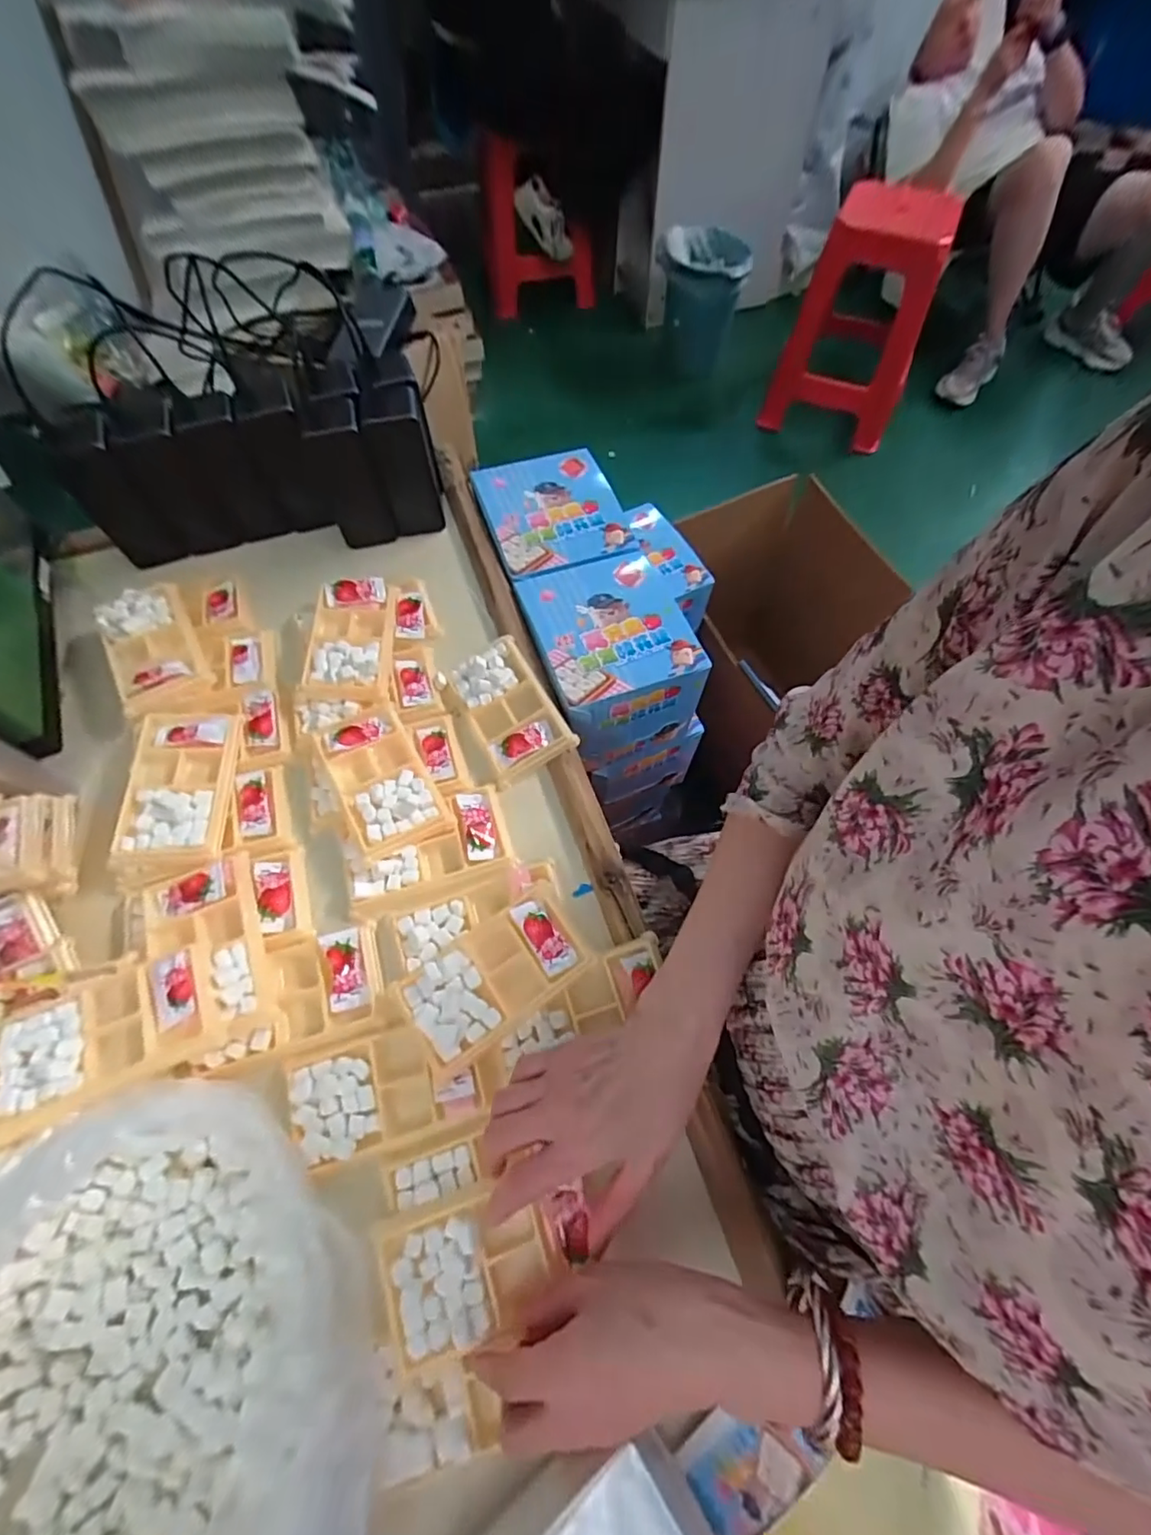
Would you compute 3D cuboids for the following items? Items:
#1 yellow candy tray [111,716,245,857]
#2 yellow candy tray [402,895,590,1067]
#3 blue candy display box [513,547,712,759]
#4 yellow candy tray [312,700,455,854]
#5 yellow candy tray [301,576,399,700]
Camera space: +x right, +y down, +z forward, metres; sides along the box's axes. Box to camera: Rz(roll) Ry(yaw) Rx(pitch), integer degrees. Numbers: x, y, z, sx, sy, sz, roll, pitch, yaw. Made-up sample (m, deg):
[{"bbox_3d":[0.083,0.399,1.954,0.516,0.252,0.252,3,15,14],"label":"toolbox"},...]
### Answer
[{"bbox_3d":[-0.331,0.012,0.485,0.076,0.022,0.133,-6,64,-4],"label":"yellow candy tray"},{"bbox_3d":[-0.058,0.149,0.417,0.119,0.012,0.067,-31,68,-15],"label":"yellow candy tray"},{"bbox_3d":[0.033,-0.125,0.604,0.148,0.092,0.175,-17,65,-9],"label":"blue candy display box"},{"bbox_3d":[-0.166,0.006,0.491,0.071,0.021,0.132,-28,68,-13],"label":"yellow candy tray"},{"bbox_3d":[-0.214,-0.126,0.554,0.077,0.024,0.134,-4,64,-3],"label":"yellow candy tray"}]

